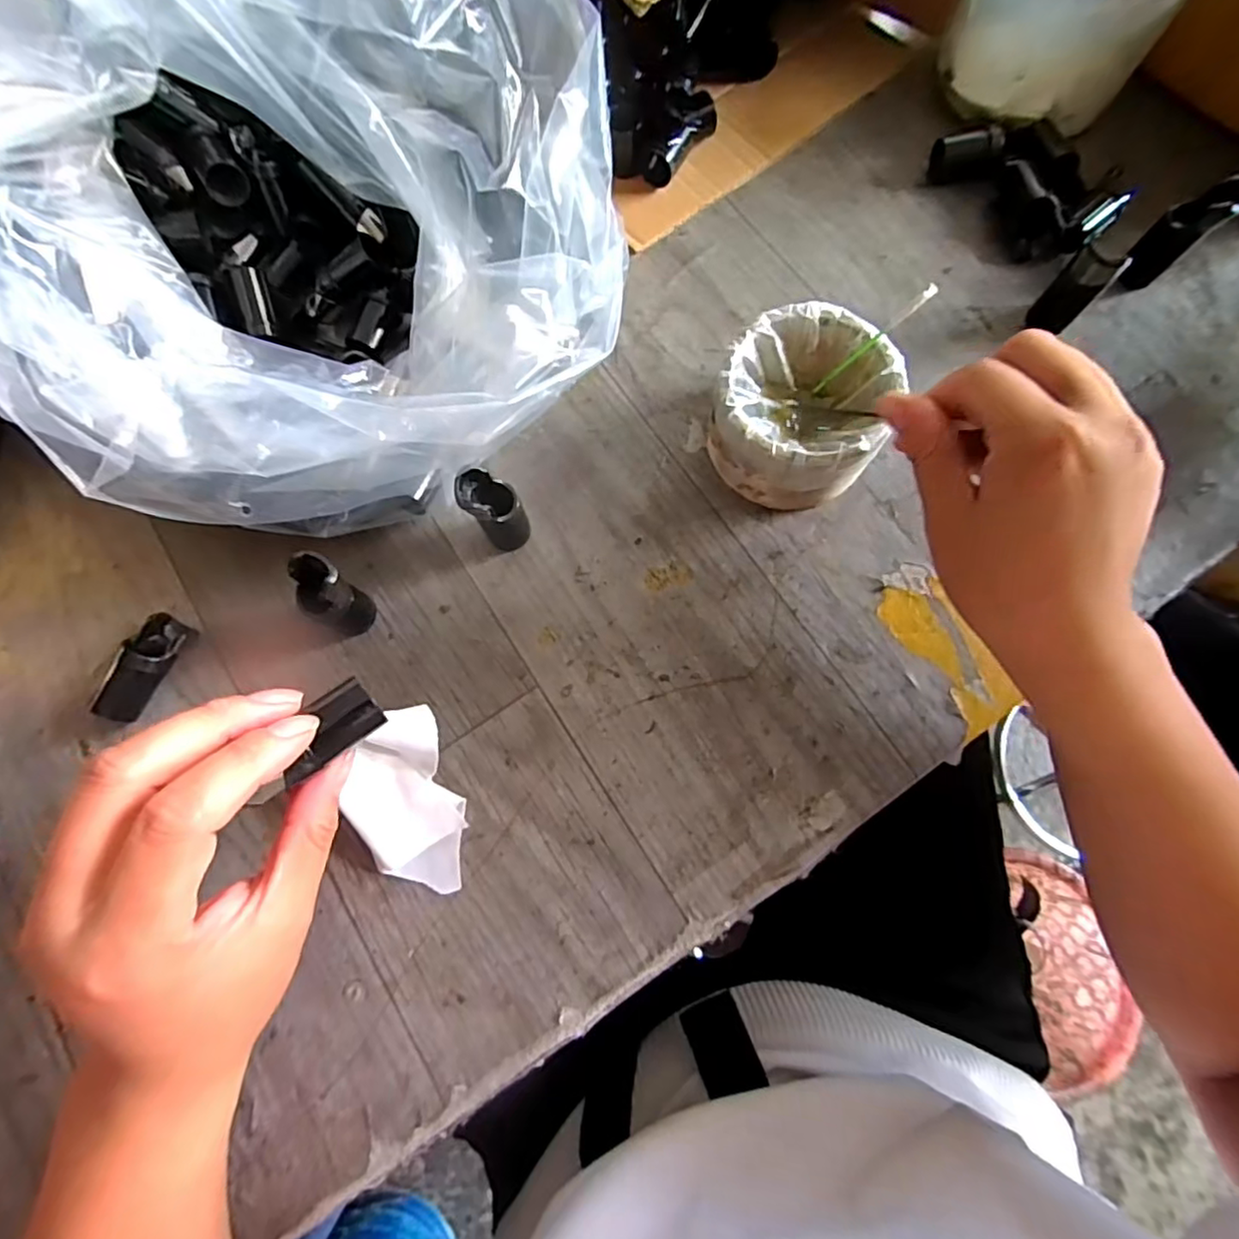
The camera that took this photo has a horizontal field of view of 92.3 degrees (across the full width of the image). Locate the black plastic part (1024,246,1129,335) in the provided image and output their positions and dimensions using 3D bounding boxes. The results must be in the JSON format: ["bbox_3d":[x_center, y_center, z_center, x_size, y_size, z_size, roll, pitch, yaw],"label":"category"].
[{"bbox_3d":[0.239,-0.173,0.314,0.022,0.048,0.009,42,81,10],"label":"black plastic part"}]

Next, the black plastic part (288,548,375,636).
[{"bbox_3d":[-0.133,-0.011,0.277,0.022,0.052,0.024,30,79,8],"label":"black plastic part"}]

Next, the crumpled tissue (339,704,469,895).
[{"bbox_3d":[-0.095,0.084,0.268,0.043,0.024,0.080,-18,77,-3],"label":"crumpled tissue"}]

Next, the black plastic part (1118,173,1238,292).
[{"bbox_3d":[0.299,-0.206,0.317,0.024,0.054,0.024,0,77,1],"label":"black plastic part"}]

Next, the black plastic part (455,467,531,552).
[{"bbox_3d":[-0.060,-0.053,0.287,0.024,0.051,0.025,0,77,1],"label":"black plastic part"}]

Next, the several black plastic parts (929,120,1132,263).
[{"bbox_3d":[0.236,-0.251,0.346,0.057,0.022,0.096,-31,78,-6],"label":"several black plastic parts"}]

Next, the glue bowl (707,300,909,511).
[{"bbox_3d":[0.090,-0.103,0.297,0.080,0.050,0.083,0,77,1],"label":"glue bowl"}]

